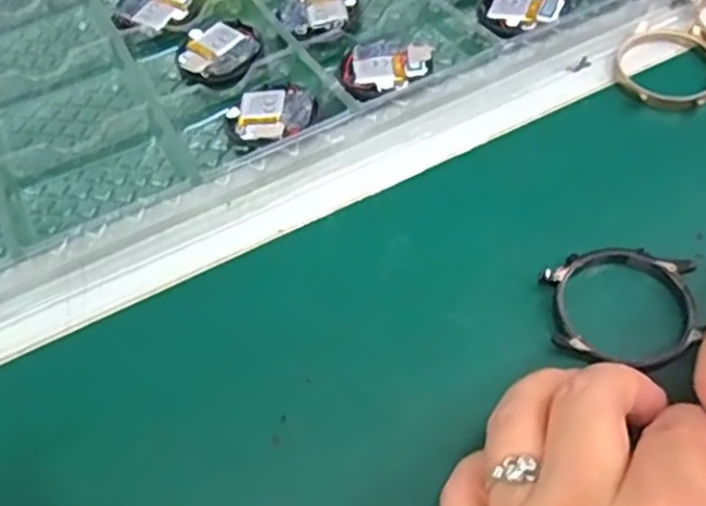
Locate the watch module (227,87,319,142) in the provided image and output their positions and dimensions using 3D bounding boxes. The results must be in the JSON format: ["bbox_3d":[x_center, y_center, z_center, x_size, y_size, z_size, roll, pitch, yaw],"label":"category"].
[{"bbox_3d":[-0.035,-0.061,0.314,0.037,0.008,0.034,-3,54,4],"label":"watch module"}]

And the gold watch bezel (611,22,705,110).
[{"bbox_3d":[0.138,-0.081,0.315,0.045,0.009,0.048,-3,54,4],"label":"gold watch bezel"}]

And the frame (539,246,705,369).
[{"bbox_3d":[0.093,0.018,0.251,0.051,0.010,0.044,3,55,8],"label":"frame"}]

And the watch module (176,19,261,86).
[{"bbox_3d":[-0.065,-0.097,0.346,0.040,0.004,0.043,-17,55,-7],"label":"watch module"}]

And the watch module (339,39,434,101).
[{"bbox_3d":[0.015,-0.084,0.325,0.040,0.008,0.037,0,55,6],"label":"watch module"}]

